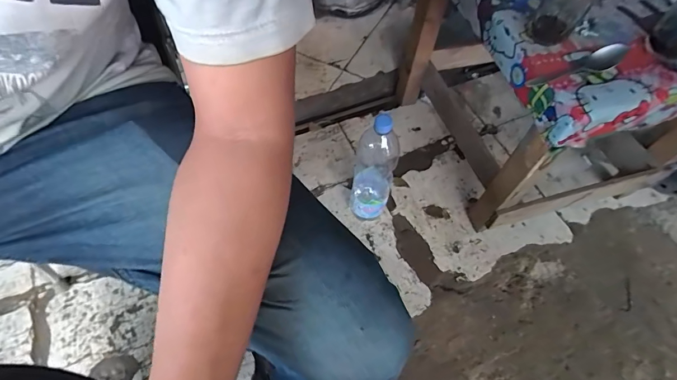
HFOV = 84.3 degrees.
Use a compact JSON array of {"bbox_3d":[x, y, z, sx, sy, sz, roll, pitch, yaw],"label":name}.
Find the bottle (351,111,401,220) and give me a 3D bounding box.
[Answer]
[{"bbox_3d":[0.075,-0.036,0.794,0.081,0.329,0.068,9,58,2],"label":"bottle"}]

